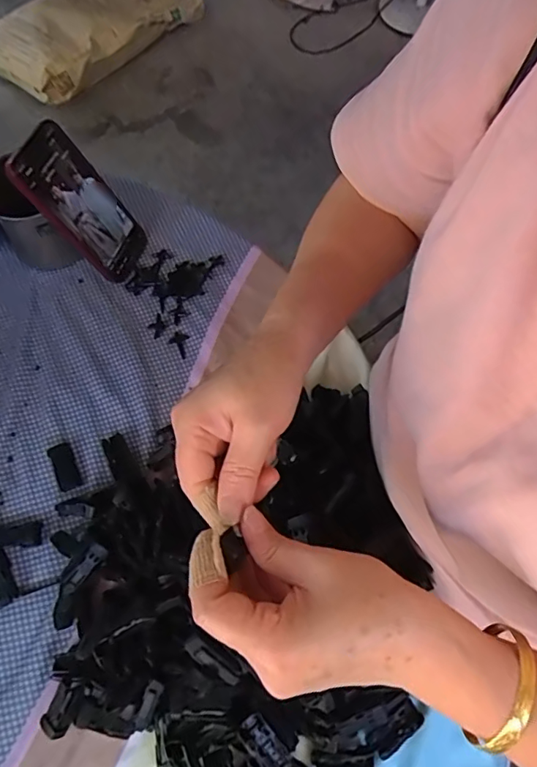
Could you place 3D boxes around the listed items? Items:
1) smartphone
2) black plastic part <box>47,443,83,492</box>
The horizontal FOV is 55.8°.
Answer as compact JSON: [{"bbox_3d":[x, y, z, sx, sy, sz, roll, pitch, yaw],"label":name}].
[{"bbox_3d":[-0.189,-0.183,0.523,0.015,0.155,0.077,7,62,33],"label":"smartphone"},{"bbox_3d":[-0.196,0.079,0.486,0.020,0.007,0.046,-25,69,-13],"label":"black plastic part"}]

